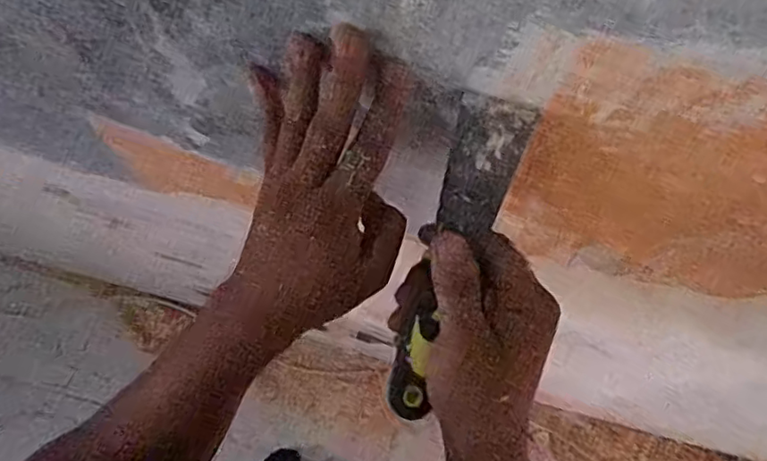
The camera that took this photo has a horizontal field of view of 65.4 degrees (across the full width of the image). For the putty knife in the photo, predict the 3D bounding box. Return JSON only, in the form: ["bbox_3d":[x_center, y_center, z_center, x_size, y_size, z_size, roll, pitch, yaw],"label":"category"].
[{"bbox_3d":[0.033,0.022,0.330,0.037,0.013,0.191,19,108,4],"label":"putty knife"}]

